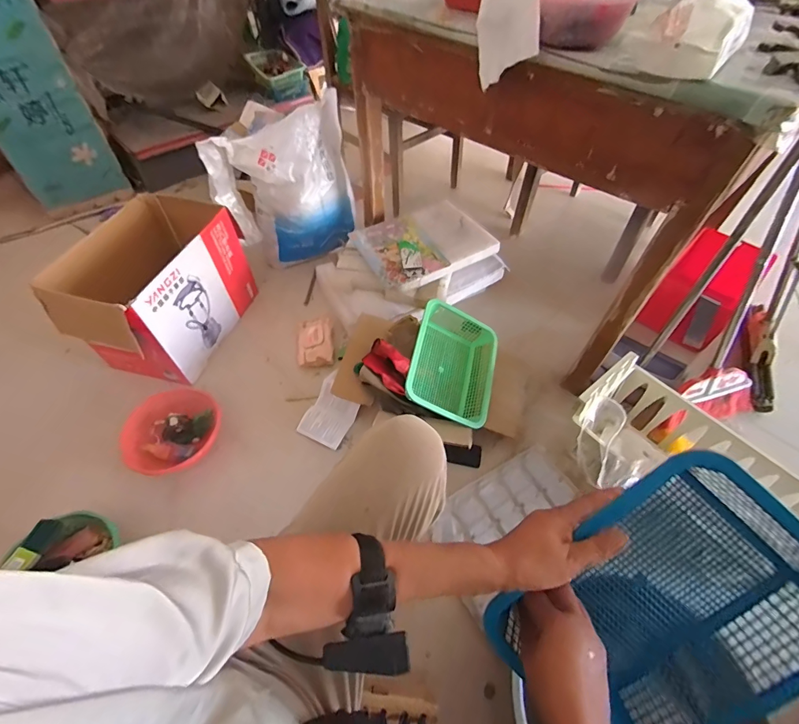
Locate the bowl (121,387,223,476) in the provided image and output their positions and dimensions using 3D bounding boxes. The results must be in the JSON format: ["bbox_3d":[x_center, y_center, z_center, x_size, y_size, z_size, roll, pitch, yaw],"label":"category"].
[{"bbox_3d":[-0.574,0.183,1.023,0.220,0.088,0.221,0,53,0],"label":"bowl"}]

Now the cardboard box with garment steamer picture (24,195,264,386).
[{"bbox_3d":[-0.690,-0.212,1.157,0.318,0.346,0.488,16,55,12],"label":"cardboard box with garment steamer picture"}]

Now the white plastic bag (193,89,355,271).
[{"bbox_3d":[-0.356,-0.546,1.275,0.421,0.458,0.158,-21,55,-15],"label":"white plastic bag"}]

